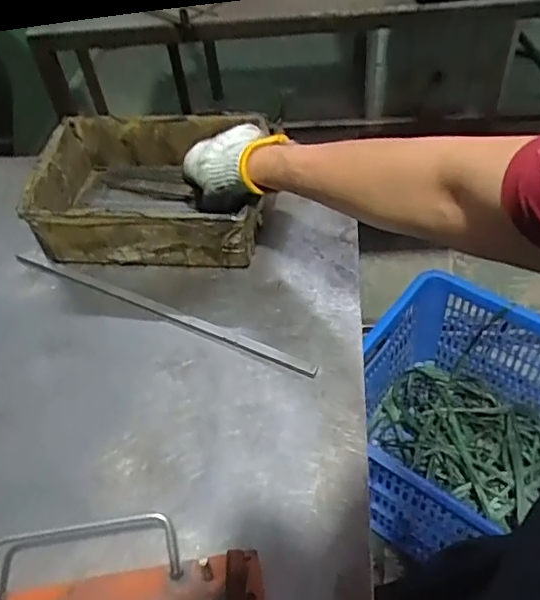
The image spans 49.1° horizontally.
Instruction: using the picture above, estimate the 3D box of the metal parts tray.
[{"bbox_3d":[-0.123,-0.122,0.646,0.240,0.076,0.174,2,51,7],"label":"metal parts tray"}]

